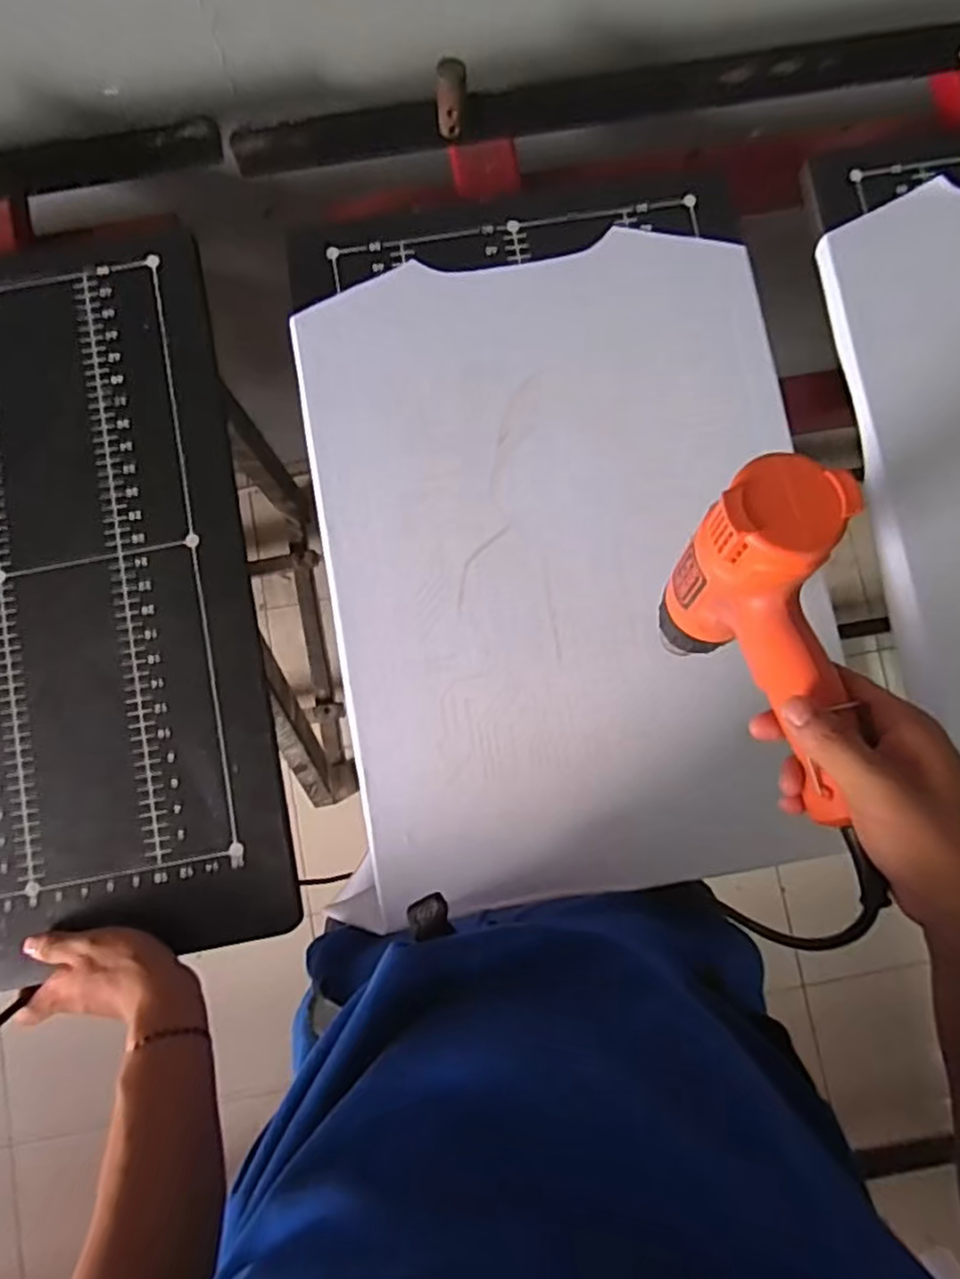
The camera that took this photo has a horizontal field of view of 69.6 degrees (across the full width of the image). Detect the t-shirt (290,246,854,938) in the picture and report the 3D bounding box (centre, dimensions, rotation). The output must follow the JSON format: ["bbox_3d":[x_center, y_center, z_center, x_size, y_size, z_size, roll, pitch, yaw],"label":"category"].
[{"bbox_3d":[0.062,-0.062,0.565,0.377,0.025,0.524,-5,83,1],"label":"t-shirt"}]

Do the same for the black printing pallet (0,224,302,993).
[{"bbox_3d":[-0.390,-0.034,0.568,0.399,0.017,0.596,-11,83,0],"label":"black printing pallet"}]

